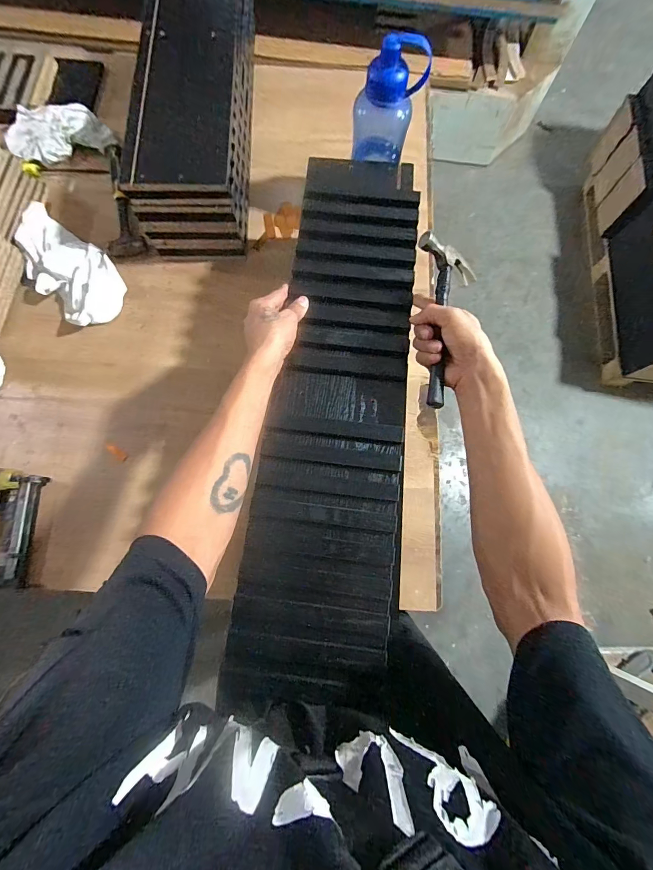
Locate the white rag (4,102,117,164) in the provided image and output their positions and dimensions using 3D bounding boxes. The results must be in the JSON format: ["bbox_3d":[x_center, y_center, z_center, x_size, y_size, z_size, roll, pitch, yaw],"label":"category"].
[{"bbox_3d":[-0.583,-0.658,0.787,0.221,0.050,0.118,2,75,-2],"label":"white rag"}]

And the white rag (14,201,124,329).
[{"bbox_3d":[-0.534,-0.348,0.714,0.300,0.037,0.133,41,78,8],"label":"white rag"}]

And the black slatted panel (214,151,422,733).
[{"bbox_3d":[0.018,-0.062,0.474,0.174,0.029,0.716,8,75,0],"label":"black slatted panel"}]

